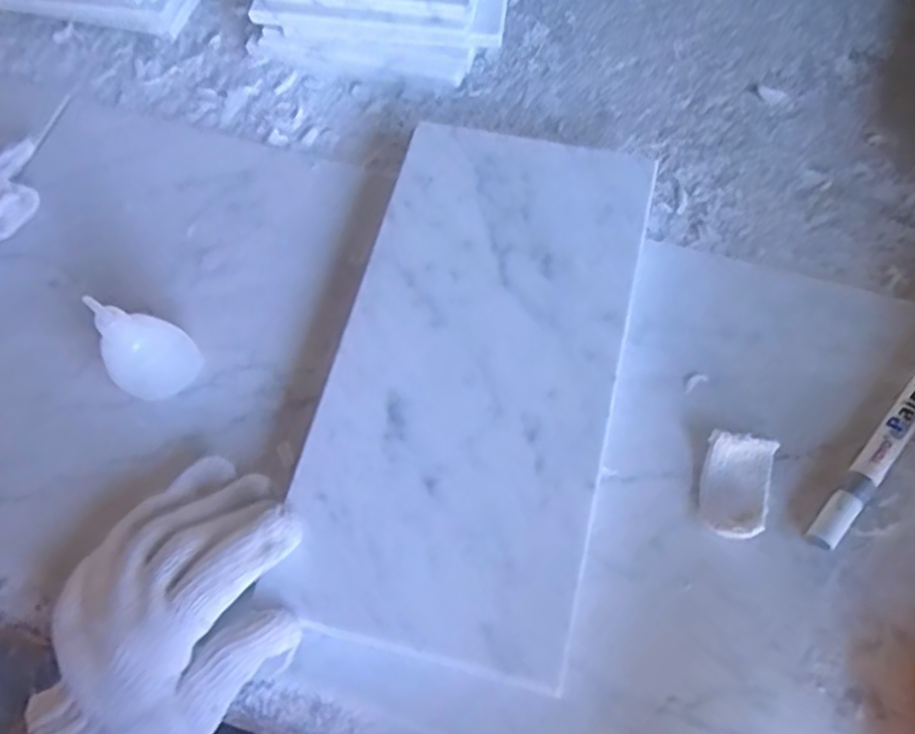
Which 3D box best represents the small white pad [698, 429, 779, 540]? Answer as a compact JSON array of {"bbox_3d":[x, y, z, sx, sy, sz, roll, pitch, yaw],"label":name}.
[{"bbox_3d":[0.146,0.061,0.380,0.034,0.007,0.054,15,68,9],"label":"small white pad"}]

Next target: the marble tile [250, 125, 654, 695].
[{"bbox_3d":[0.009,-0.004,0.393,0.148,0.007,0.299,12,68,8],"label":"marble tile"}]

